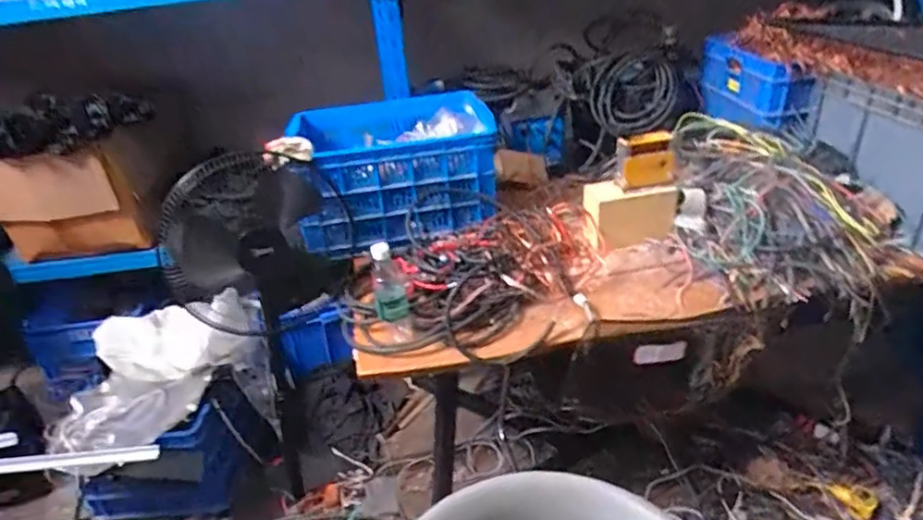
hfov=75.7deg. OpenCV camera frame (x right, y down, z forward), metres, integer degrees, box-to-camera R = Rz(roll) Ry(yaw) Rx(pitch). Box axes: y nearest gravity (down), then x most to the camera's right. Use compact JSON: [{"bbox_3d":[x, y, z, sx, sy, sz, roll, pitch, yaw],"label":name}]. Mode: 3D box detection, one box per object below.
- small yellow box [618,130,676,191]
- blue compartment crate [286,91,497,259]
[{"bbox_3d":[0.461,-0.242,1.475,0.143,0.137,0.038,-14,32,-14],"label":"small yellow box"},{"bbox_3d":[-0.190,-0.264,1.648,0.537,0.265,0.433,-13,32,-12],"label":"blue compartment crate"}]

